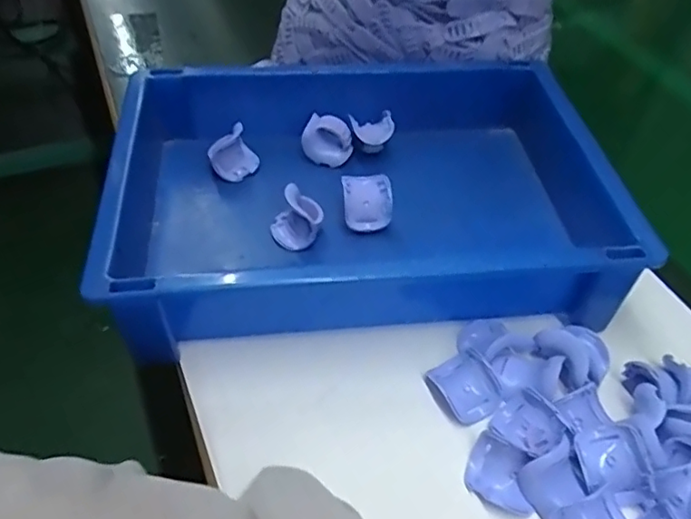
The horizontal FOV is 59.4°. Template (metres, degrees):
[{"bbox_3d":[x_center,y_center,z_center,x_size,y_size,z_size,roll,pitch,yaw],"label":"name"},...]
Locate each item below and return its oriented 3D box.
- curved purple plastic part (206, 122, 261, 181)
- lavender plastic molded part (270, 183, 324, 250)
[{"bbox_3d":[-0.082,-0.075,0.440,0.035,0.033,0.013,-46,26,-26],"label":"curved purple plastic part"},{"bbox_3d":[-0.031,-0.027,0.390,0.032,0.033,0.036,-1,47,-4],"label":"lavender plastic molded part"}]

